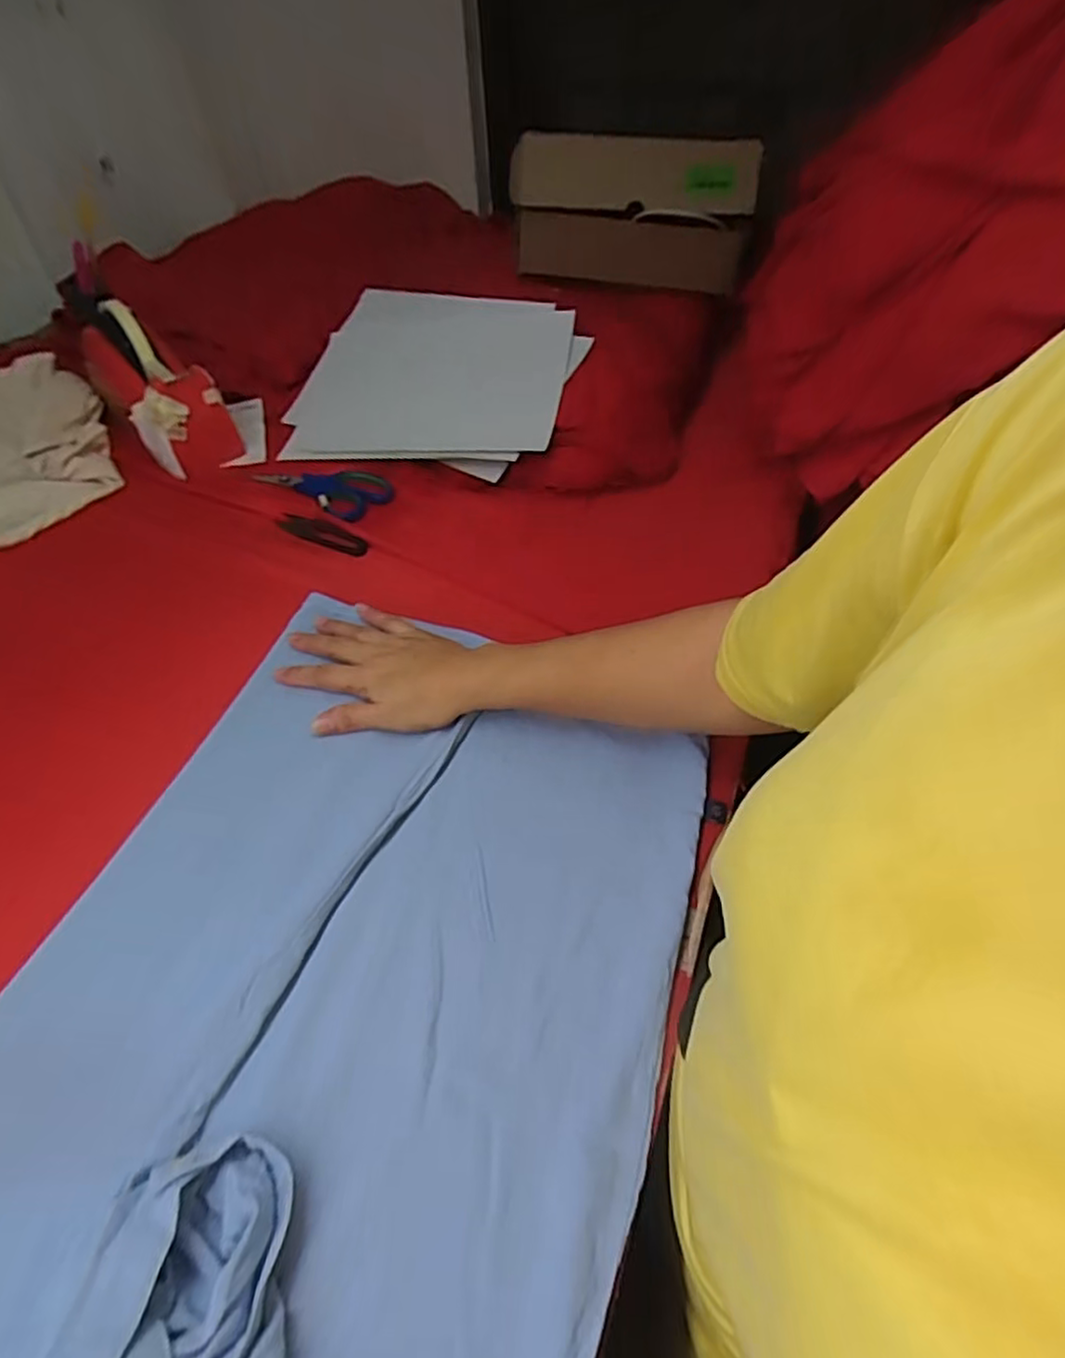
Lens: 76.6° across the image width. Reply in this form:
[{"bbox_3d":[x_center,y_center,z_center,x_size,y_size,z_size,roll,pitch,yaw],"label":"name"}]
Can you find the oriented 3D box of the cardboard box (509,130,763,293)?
[{"bbox_3d":[0.108,-0.537,0.778,0.271,0.148,0.054,9,50,10],"label":"cardboard box"}]

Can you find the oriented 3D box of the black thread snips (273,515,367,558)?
[{"bbox_3d":[-0.199,-0.138,0.640,0.096,0.005,0.027,23,54,15],"label":"black thread snips"}]

